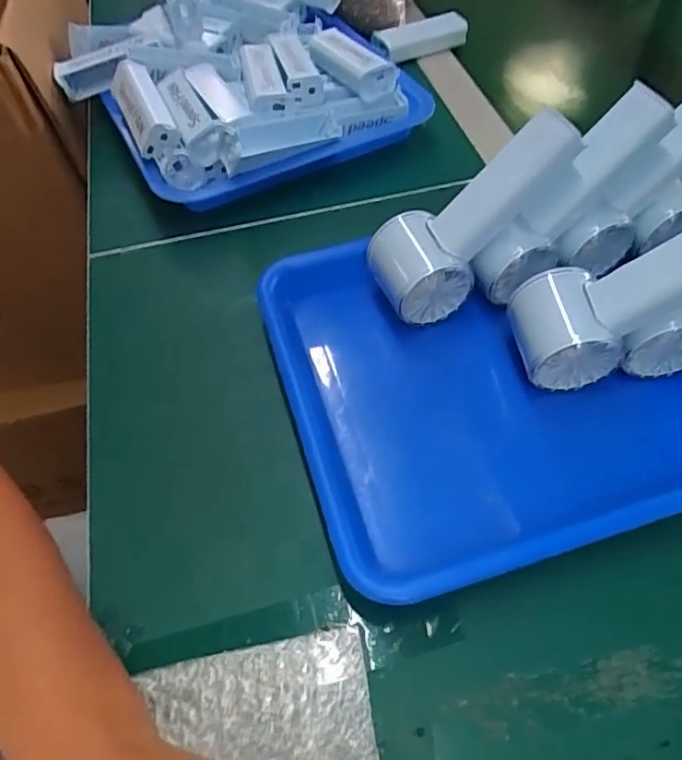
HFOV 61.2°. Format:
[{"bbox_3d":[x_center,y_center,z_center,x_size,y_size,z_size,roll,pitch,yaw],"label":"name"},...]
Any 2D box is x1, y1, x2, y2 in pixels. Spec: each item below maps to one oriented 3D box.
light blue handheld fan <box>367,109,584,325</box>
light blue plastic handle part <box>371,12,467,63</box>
[{"bbox_3d":[0.083,-0.104,0.370,0.145,0.051,0.053,-42,51,24],"label":"light blue handheld fan"},{"bbox_3d":[0.083,-0.367,0.620,0.101,0.028,0.029,-18,55,-10],"label":"light blue plastic handle part"}]

